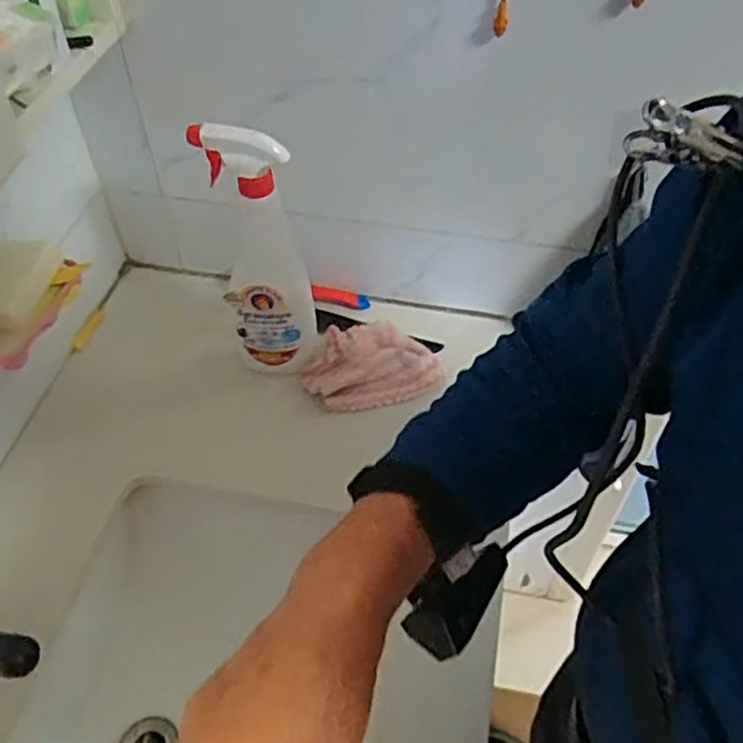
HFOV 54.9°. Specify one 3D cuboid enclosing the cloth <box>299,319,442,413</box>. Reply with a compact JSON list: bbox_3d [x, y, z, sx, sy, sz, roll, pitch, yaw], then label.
[{"bbox_3d":[-0.004,-0.010,0.821,0.150,0.042,0.110,-15,52,-13],"label":"cloth"}]

